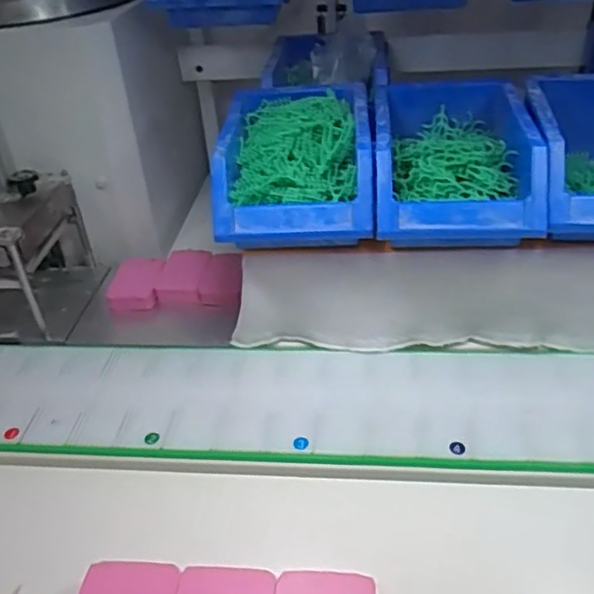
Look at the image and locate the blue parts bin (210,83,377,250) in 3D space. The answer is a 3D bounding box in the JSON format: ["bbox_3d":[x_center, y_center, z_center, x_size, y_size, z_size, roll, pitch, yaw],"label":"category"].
[{"bbox_3d":[0.003,-0.118,0.533,0.122,0.073,0.182,0,36,6],"label":"blue parts bin"}]

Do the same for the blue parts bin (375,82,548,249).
[{"bbox_3d":[0.126,-0.118,0.521,0.123,0.065,0.190,0,36,6],"label":"blue parts bin"}]

